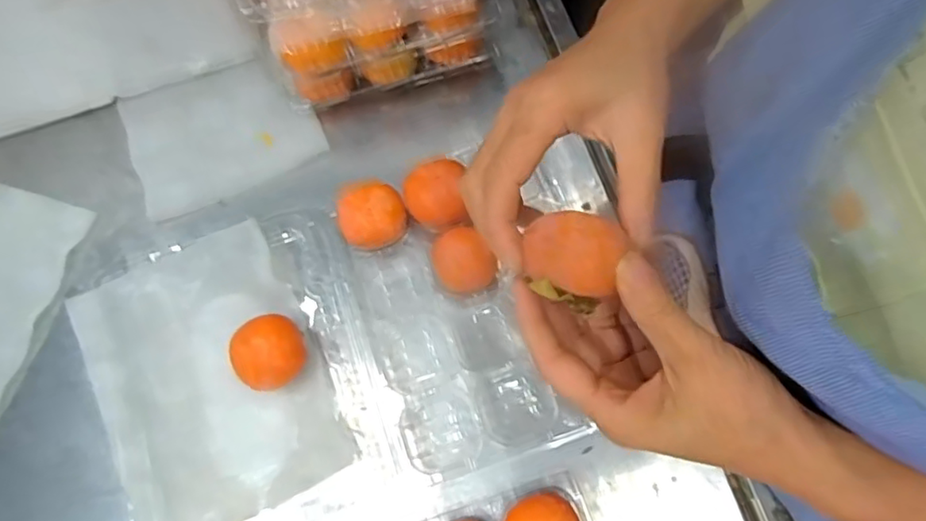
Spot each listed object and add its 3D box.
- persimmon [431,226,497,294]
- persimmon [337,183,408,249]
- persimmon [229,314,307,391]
[{"bbox_3d":[-0.002,0.001,0.445,0.042,0.032,0.046,-20,73,-1],"label":"persimmon"},{"bbox_3d":[-0.066,-0.031,0.463,0.050,0.035,0.047,-14,73,0],"label":"persimmon"},{"bbox_3d":[-0.133,0.066,0.435,0.046,0.041,0.049,-1,73,3],"label":"persimmon"}]

